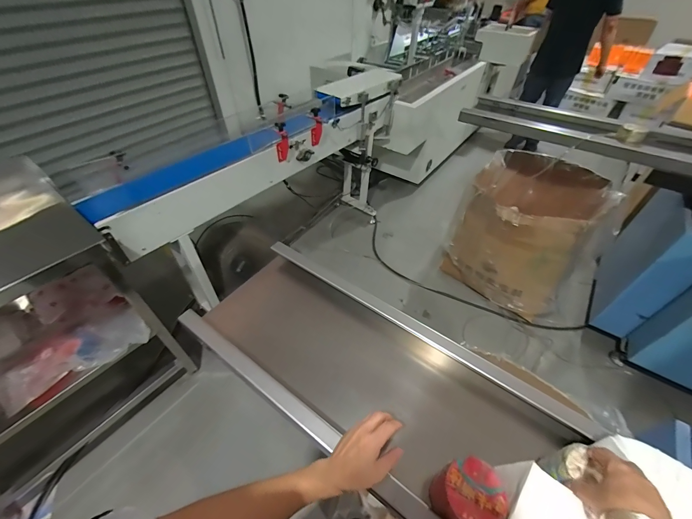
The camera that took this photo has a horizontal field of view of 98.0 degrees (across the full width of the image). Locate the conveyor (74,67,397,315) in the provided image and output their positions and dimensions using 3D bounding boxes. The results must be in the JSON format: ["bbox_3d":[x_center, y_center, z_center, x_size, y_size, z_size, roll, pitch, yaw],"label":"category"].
[{"bbox_3d":[-0.308,-0.389,1.704,0.239,0.801,1.727,31,53,26],"label":"conveyor"}]

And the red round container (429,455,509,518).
[{"bbox_3d":[0.178,0.350,0.444,0.077,0.095,0.084,1,46,-1],"label":"red round container"}]

